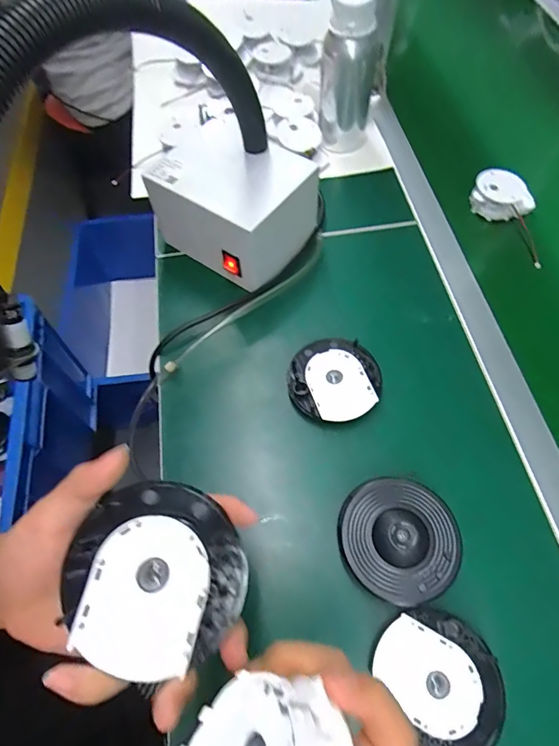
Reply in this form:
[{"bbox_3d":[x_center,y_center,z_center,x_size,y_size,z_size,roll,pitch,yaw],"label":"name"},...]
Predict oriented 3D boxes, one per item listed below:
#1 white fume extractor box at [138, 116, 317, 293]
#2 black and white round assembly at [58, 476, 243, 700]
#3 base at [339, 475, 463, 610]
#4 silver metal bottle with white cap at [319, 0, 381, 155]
[{"bbox_3d":[-0.058,-0.205,0.493,0.165,0.102,0.127,32,66,16],"label":"white fume extractor box"},{"bbox_3d":[-0.067,0.109,0.226,0.091,0.020,0.088,0,61,0],"label":"black and white round assembly"},{"bbox_3d":[0.099,0.136,0.351,0.092,0.029,0.094,0,61,0],"label":"base"},{"bbox_3d":[0.092,-0.400,0.570,0.076,0.174,0.055,9,62,4],"label":"silver metal bottle with white cap"}]

